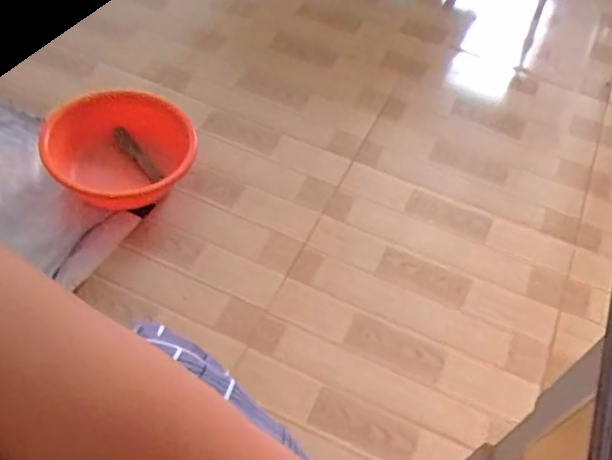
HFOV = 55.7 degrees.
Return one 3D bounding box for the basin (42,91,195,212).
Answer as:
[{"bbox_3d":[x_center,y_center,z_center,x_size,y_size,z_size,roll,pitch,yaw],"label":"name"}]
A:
[{"bbox_3d":[-0.484,-0.234,1.463,0.349,0.179,0.373,-25,60,-21],"label":"basin"}]

